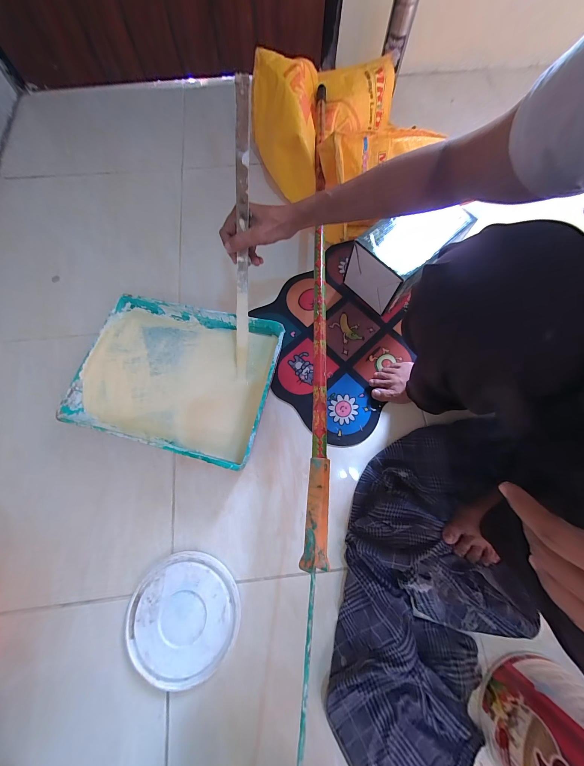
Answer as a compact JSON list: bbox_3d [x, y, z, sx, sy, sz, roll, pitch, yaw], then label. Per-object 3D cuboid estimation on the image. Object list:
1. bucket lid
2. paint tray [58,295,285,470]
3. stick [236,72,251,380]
[{"bbox_3d":[-0.176,0.377,0.432,0.168,0.010,0.177,0,73,-1],"label":"bucket lid"},{"bbox_3d":[-0.216,-0.016,0.517,0.353,0.082,0.266,14,73,4],"label":"paint tray"},{"bbox_3d":[-0.076,-0.178,0.412,0.020,0.399,0.018,9,35,2],"label":"stick"}]

